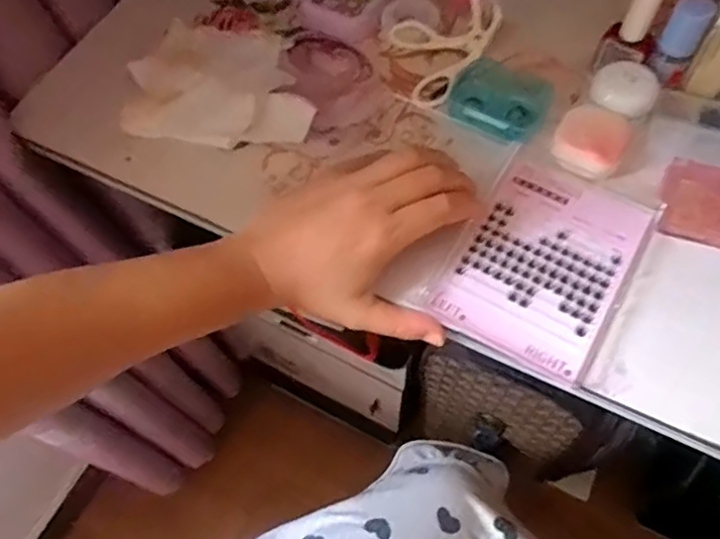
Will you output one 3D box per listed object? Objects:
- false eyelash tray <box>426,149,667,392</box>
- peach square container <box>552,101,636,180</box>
[{"bbox_3d":[0.119,-0.007,0.374,0.103,0.006,0.141,28,67,17],"label":"false eyelash tray"},{"bbox_3d":[0.160,-0.089,0.399,0.044,0.013,0.053,29,68,18],"label":"peach square container"}]

